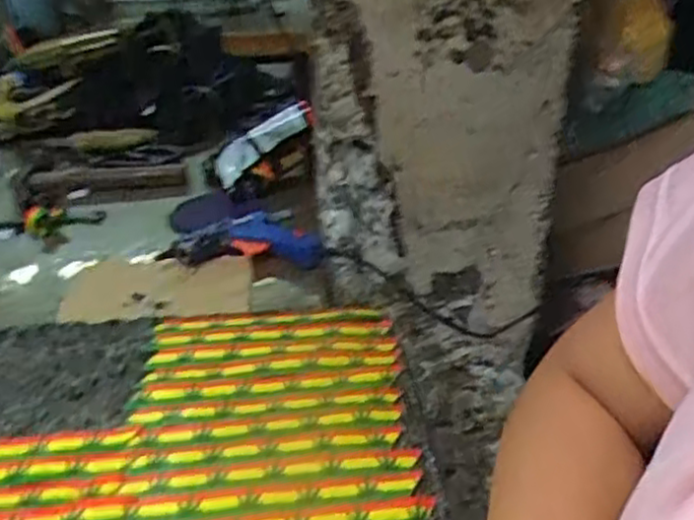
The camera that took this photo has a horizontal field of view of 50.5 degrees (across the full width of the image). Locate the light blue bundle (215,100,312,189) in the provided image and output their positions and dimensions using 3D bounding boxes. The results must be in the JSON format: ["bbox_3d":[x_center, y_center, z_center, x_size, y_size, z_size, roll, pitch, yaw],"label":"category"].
[{"bbox_3d":[-0.090,-0.130,0.790,0.123,0.038,0.029,-38,37,-6],"label":"light blue bundle"}]

